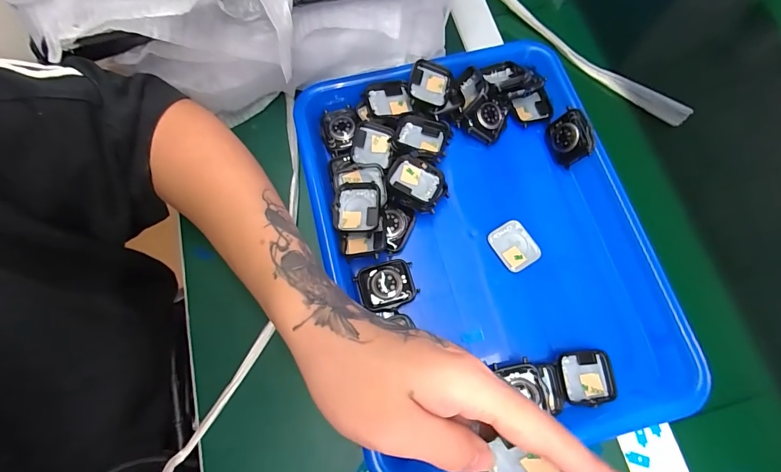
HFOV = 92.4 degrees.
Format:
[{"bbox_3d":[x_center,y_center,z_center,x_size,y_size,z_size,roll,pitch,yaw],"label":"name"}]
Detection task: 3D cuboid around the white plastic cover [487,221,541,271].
[{"bbox_3d":[0.104,0.008,0.315,0.032,0.006,0.040,-32,79,-8],"label":"white plastic cover"}]

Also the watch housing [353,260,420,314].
[{"bbox_3d":[-0.003,0.040,0.301,0.045,0.014,0.037,-16,77,-5],"label":"watch housing"}]

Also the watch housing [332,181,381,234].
[{"bbox_3d":[-0.027,-0.023,0.308,0.037,0.010,0.043,0,76,-1],"label":"watch housing"}]

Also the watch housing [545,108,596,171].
[{"bbox_3d":[0.156,-0.085,0.327,0.013,0.036,0.042,-9,79,-48],"label":"watch housing"}]

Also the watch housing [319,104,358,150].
[{"bbox_3d":[-0.047,-0.099,0.341,0.033,0.010,0.042,-10,77,-3],"label":"watch housing"}]

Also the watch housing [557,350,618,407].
[{"bbox_3d":[0.146,0.106,0.280,0.041,0.010,0.037,-3,77,-2],"label":"watch housing"}]

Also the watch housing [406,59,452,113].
[{"bbox_3d":[0.034,-0.134,0.335,0.039,0.010,0.045,17,77,3],"label":"watch housing"}]

